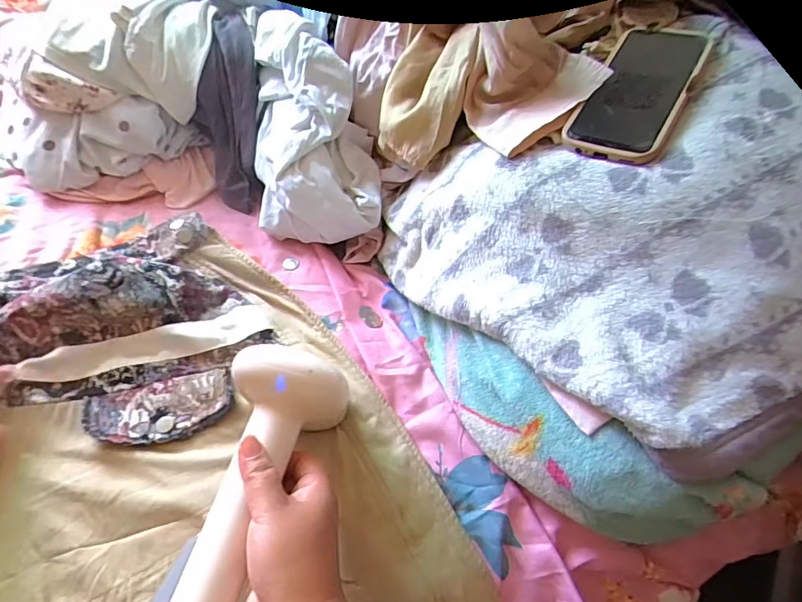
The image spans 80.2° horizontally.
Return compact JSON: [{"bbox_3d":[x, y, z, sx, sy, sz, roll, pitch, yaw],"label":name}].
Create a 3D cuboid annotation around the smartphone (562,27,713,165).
[{"bbox_3d":[0.219,-0.195,0.442,0.081,0.009,0.160,24,72,24],"label":"smartphone"}]

